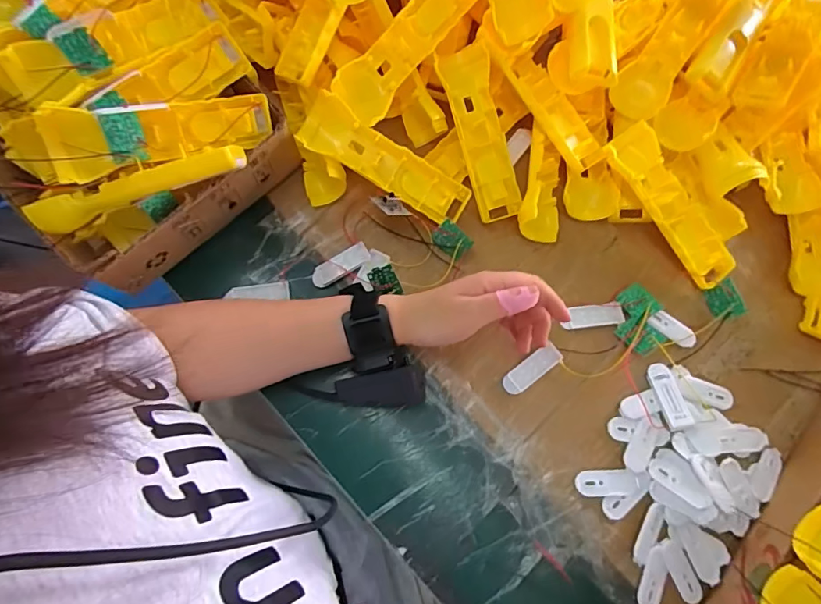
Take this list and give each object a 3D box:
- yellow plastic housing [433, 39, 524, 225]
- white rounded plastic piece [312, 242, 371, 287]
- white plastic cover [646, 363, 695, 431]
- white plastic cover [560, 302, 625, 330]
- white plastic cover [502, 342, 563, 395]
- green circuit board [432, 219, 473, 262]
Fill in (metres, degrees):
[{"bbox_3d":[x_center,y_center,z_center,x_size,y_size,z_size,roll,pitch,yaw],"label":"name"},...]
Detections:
[{"bbox_3d":[0.066,-0.157,0.452,0.047,0.016,0.159,-17,95,-8],"label":"yellow plastic housing"},{"bbox_3d":[-0.065,-0.034,0.445,0.056,0.007,0.020,-28,76,-12],"label":"white rounded plastic piece"},{"bbox_3d":[0.224,0.081,0.413,0.023,0.010,0.056,-7,60,-5],"label":"white plastic cover"},{"bbox_3d":[0.169,0.012,0.442,0.054,0.004,0.021,-5,73,-6],"label":"white plastic cover"},{"bbox_3d":[0.108,0.060,0.425,0.057,0.004,0.020,-35,78,-14],"label":"white plastic cover"},{"bbox_3d":[0.039,-0.058,0.452,0.034,0.005,0.026,46,106,6],"label":"green circuit board"}]

